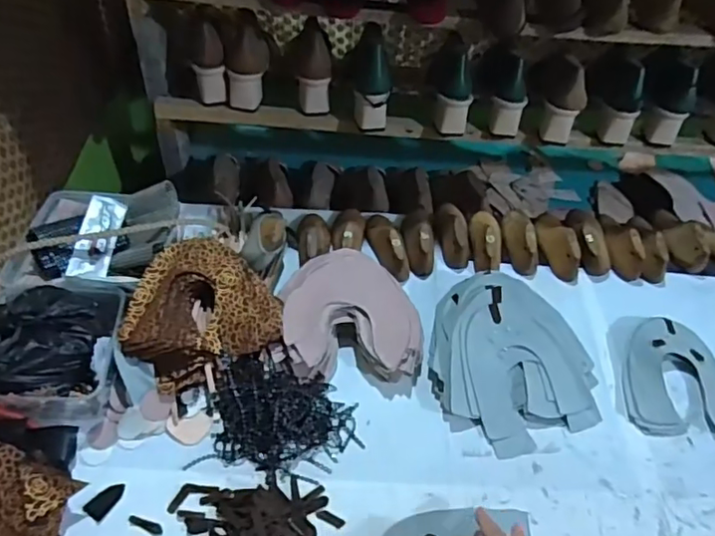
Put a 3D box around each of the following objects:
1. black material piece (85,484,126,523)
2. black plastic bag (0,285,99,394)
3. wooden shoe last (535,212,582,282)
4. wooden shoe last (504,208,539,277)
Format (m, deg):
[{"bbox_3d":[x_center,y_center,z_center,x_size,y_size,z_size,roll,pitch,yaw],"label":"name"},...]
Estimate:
[{"bbox_3d":[-0.275,0.252,0.622,0.025,0.004,0.042,24,50,17],"label":"black material piece"},{"bbox_3d":[-0.375,0.072,0.675,0.132,0.077,0.139,-1,47,-6],"label":"black plastic bag"},{"bbox_3d":[0.320,-0.048,0.921,0.051,0.057,0.143,0,47,-5],"label":"wooden shoe last"},{"bbox_3d":[0.268,-0.054,0.927,0.051,0.056,0.135,-2,47,-7],"label":"wooden shoe last"}]

